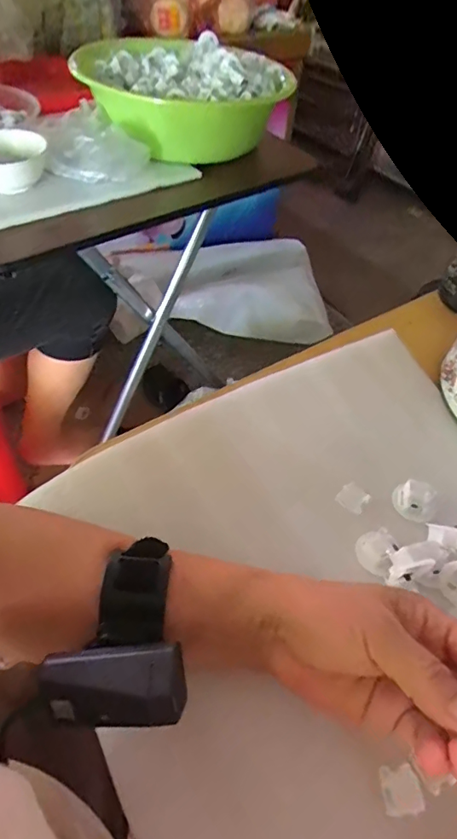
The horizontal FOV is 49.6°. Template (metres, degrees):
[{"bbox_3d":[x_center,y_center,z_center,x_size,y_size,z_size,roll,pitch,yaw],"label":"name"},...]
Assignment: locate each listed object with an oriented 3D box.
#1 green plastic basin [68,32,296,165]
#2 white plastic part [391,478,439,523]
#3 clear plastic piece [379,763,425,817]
[{"bbox_3d":[-0.077,-0.539,0.815,0.311,0.106,0.311,-11,51,-12],"label":"green plastic basin"},{"bbox_3d":[0.139,0.059,0.368,0.031,0.017,0.026,37,58,25],"label":"white plastic part"},{"bbox_3d":[0.091,0.195,0.261,0.020,0.004,0.021,-1,50,-4],"label":"clear plastic piece"}]

